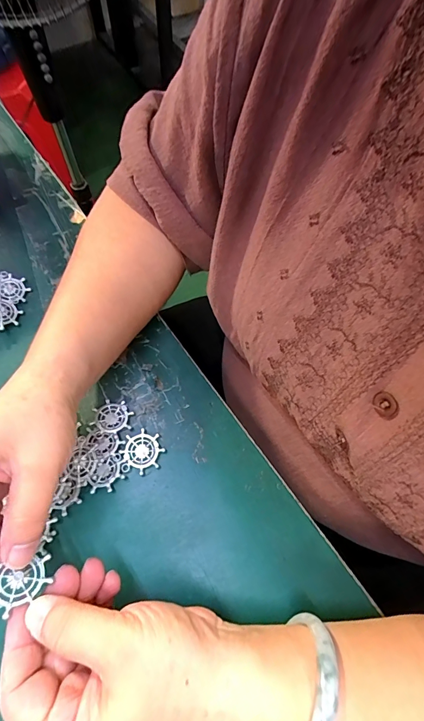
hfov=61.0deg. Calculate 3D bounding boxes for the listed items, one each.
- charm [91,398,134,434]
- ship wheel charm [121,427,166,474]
[{"bbox_3d":[-0.079,0.044,0.286,0.030,0.006,0.026,7,66,2],"label":"charm"},{"bbox_3d":[-0.054,0.070,0.276,0.032,0.006,0.030,-24,69,-11],"label":"ship wheel charm"}]

